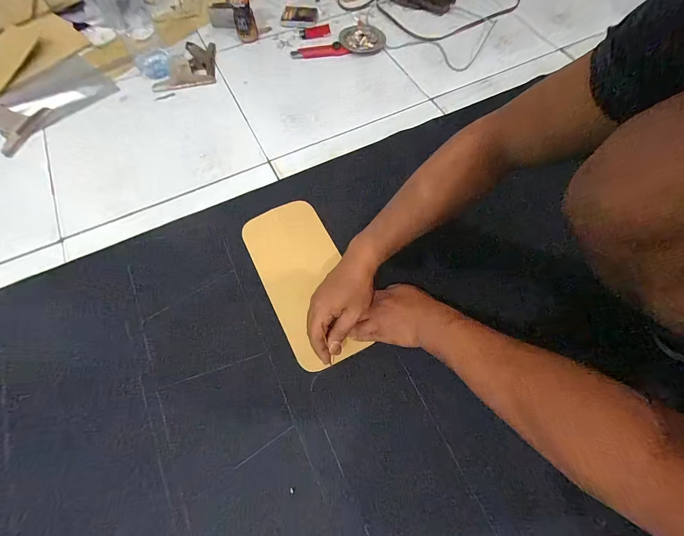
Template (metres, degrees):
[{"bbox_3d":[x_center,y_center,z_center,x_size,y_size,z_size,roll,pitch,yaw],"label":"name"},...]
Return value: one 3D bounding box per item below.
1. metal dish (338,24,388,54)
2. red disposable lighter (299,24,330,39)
[{"bbox_3d":[0.049,-0.598,0.775,0.113,0.025,0.113,1,66,-1],"label":"metal dish"},{"bbox_3d":[-0.070,-0.622,0.782,0.087,0.013,0.031,-23,68,-10],"label":"red disposable lighter"}]

